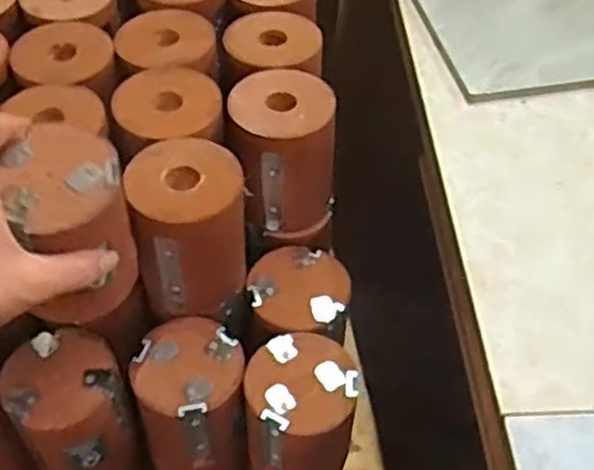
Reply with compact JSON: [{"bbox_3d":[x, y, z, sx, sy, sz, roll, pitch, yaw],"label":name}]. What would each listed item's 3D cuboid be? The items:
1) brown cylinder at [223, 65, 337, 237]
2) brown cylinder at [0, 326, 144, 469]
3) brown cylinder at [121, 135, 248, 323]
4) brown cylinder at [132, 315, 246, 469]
[{"bbox_3d":[-0.010,-0.065,0.589,0.087,0.105,0.081,3,50,2],"label":"brown cylinder"},{"bbox_3d":[-0.166,0.158,0.592,0.073,0.195,0.079,1,50,-1],"label":"brown cylinder"},{"bbox_3d":[-0.076,-0.003,0.542,0.078,0.106,0.085,-3,50,-4],"label":"brown cylinder"},{"bbox_3d":[-0.080,0.151,0.598,0.074,0.193,0.080,1,50,-1],"label":"brown cylinder"}]

